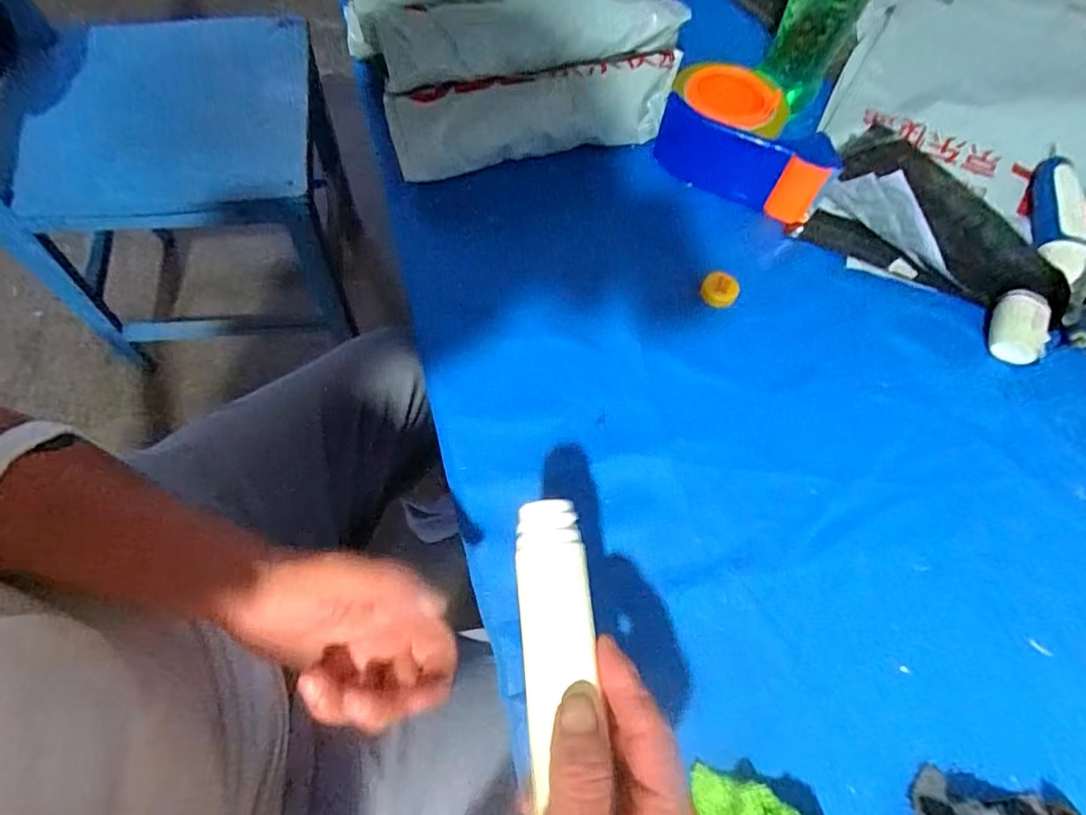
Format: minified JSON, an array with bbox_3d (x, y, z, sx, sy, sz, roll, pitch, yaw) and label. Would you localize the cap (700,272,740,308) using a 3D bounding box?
[{"bbox_3d":[0.142,-0.094,0.429,0.027,0.007,0.033,39,69,14],"label":"cap"}]

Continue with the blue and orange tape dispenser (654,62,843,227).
[{"bbox_3d":[0.182,-0.237,0.475,0.157,0.055,0.093,28,67,9],"label":"blue and orange tape dispenser"}]

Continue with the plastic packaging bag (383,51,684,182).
[{"bbox_3d":[-0.003,-0.252,0.471,0.256,0.056,0.063,-10,66,-8],"label":"plastic packaging bag"}]

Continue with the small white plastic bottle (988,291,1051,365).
[{"bbox_3d":[0.377,-0.063,0.424,0.037,0.026,0.052,19,65,5],"label":"small white plastic bottle"}]

